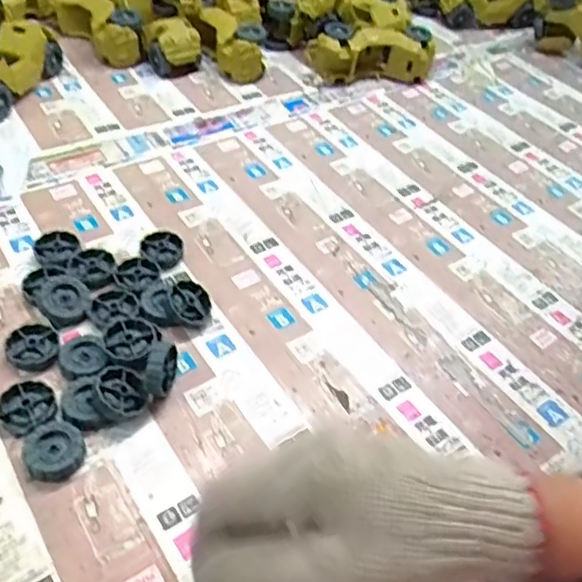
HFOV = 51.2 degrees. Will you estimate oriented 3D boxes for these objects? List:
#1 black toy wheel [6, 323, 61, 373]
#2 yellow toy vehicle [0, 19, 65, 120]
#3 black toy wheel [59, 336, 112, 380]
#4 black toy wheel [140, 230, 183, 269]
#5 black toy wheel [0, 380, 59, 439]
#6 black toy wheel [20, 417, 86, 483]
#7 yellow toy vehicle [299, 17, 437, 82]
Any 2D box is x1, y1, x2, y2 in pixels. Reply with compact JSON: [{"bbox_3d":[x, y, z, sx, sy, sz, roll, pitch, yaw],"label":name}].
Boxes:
[{"bbox_3d":[-0.197,0.042,0.464,0.036,0.010,0.043,-17,52,-20],"label":"black toy wheel"},{"bbox_3d":[-0.322,-0.248,0.681,0.055,0.059,0.158,16,48,8],"label":"yellow toy vehicle"},{"bbox_3d":[-0.157,0.050,0.459,0.033,0.014,0.035,3,47,-3],"label":"black toy wheel"},{"bbox_3d":[-0.116,-0.036,0.551,0.037,0.011,0.044,-7,49,-12],"label":"black toy wheel"},{"bbox_3d":[-0.183,0.083,0.425,0.037,0.012,0.040,3,47,-3],"label":"black toy wheel"},{"bbox_3d":[-0.160,0.106,0.409,0.037,0.014,0.041,-25,55,-26],"label":"black toy wheel"},{"bbox_3d":[0.101,-0.302,0.777,0.157,0.056,0.056,1,48,-5],"label":"yellow toy vehicle"}]

